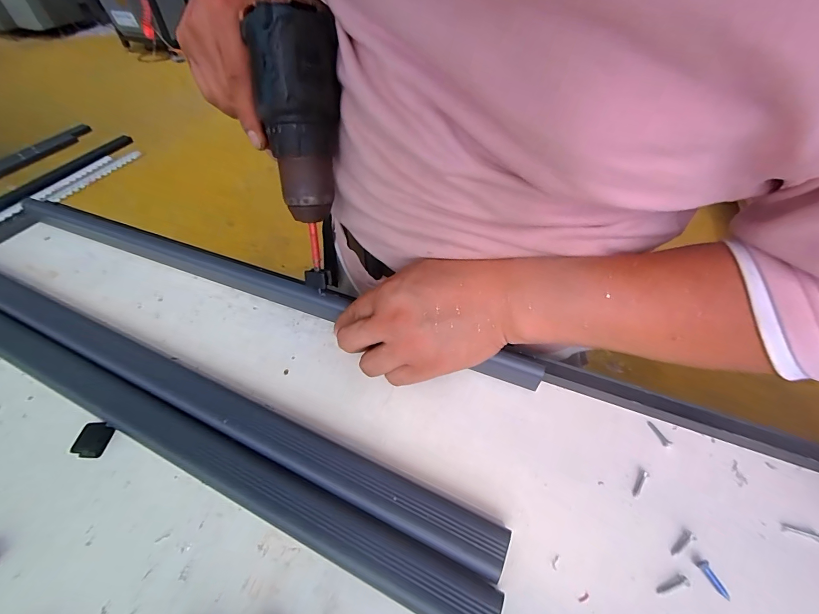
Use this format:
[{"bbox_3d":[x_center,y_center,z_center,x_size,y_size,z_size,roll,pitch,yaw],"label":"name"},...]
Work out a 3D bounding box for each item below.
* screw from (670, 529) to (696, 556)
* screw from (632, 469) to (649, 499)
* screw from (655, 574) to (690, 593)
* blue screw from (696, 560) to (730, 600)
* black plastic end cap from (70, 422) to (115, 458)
[{"bbox_3d":[0.165,0.142,0.224,0.019,0.004,0.006,-25,53,-22],"label":"screw"},{"bbox_3d":[0.154,0.117,0.248,0.006,0.004,0.021,34,55,26],"label":"screw"},{"bbox_3d":[0.150,0.158,0.211,0.020,0.004,0.005,-12,49,-12],"label":"screw"},{"bbox_3d":[0.174,0.156,0.212,0.006,0.004,0.019,-16,50,-15],"label":"blue screw"},{"bbox_3d":[-0.221,0.093,0.260,0.016,0.009,0.023,-2,47,-3],"label":"black plastic end cap"}]

